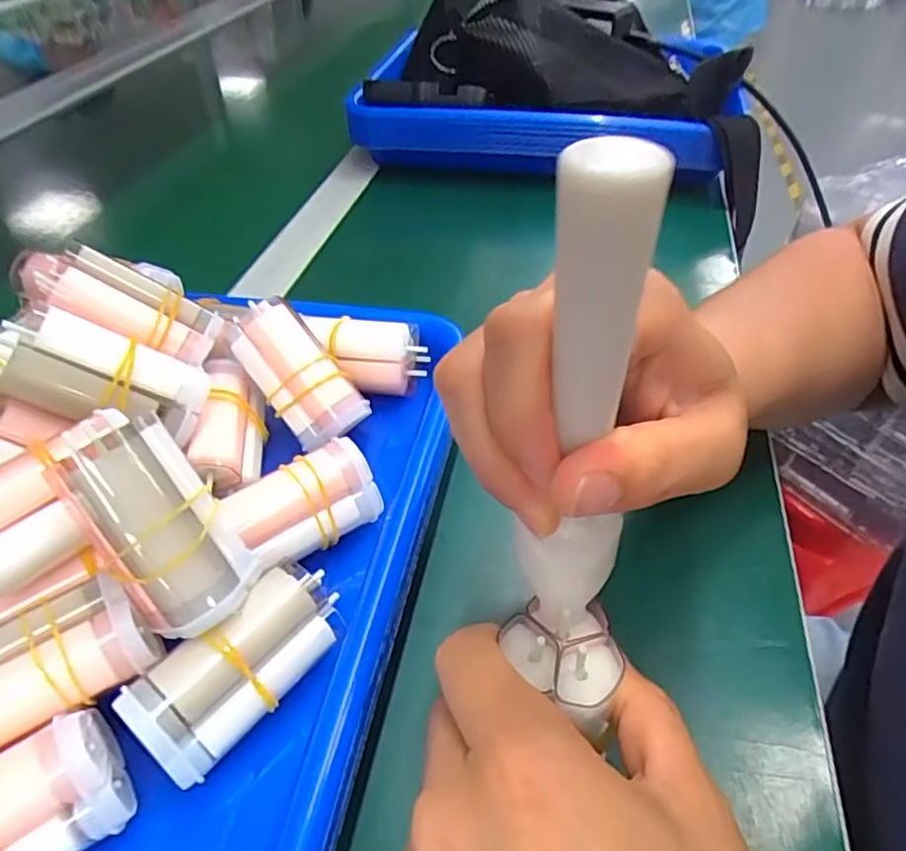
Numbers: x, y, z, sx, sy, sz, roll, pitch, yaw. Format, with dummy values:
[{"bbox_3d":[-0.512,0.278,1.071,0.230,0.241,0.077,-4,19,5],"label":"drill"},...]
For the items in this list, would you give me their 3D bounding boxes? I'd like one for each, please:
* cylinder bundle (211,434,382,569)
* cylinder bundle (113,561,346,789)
[{"bbox_3d":[-0.056,0.029,0.240,0.053,0.024,0.031,-25,48,-20],"label":"cylinder bundle"},{"bbox_3d":[-0.066,0.074,0.198,0.065,0.018,0.033,-40,97,-35],"label":"cylinder bundle"}]

